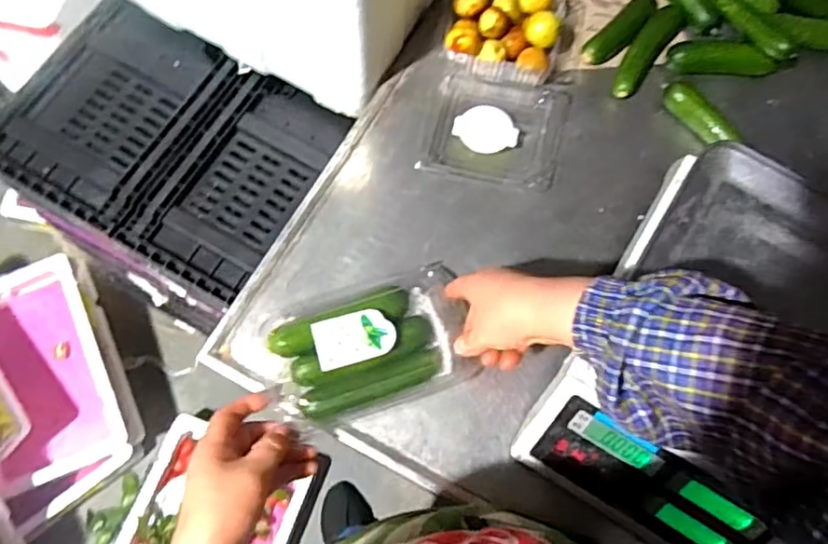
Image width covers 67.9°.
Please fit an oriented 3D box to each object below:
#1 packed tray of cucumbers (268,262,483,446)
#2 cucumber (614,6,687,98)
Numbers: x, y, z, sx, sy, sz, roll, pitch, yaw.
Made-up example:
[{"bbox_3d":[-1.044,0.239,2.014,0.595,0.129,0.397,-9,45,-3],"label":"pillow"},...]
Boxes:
[{"bbox_3d":[-0.040,0.069,0.543,0.179,0.052,0.107,-22,73,-8],"label":"packed tray of cucumbers"},{"bbox_3d":[0.250,-0.240,0.662,0.033,0.024,0.124,37,74,10],"label":"cucumber"}]

